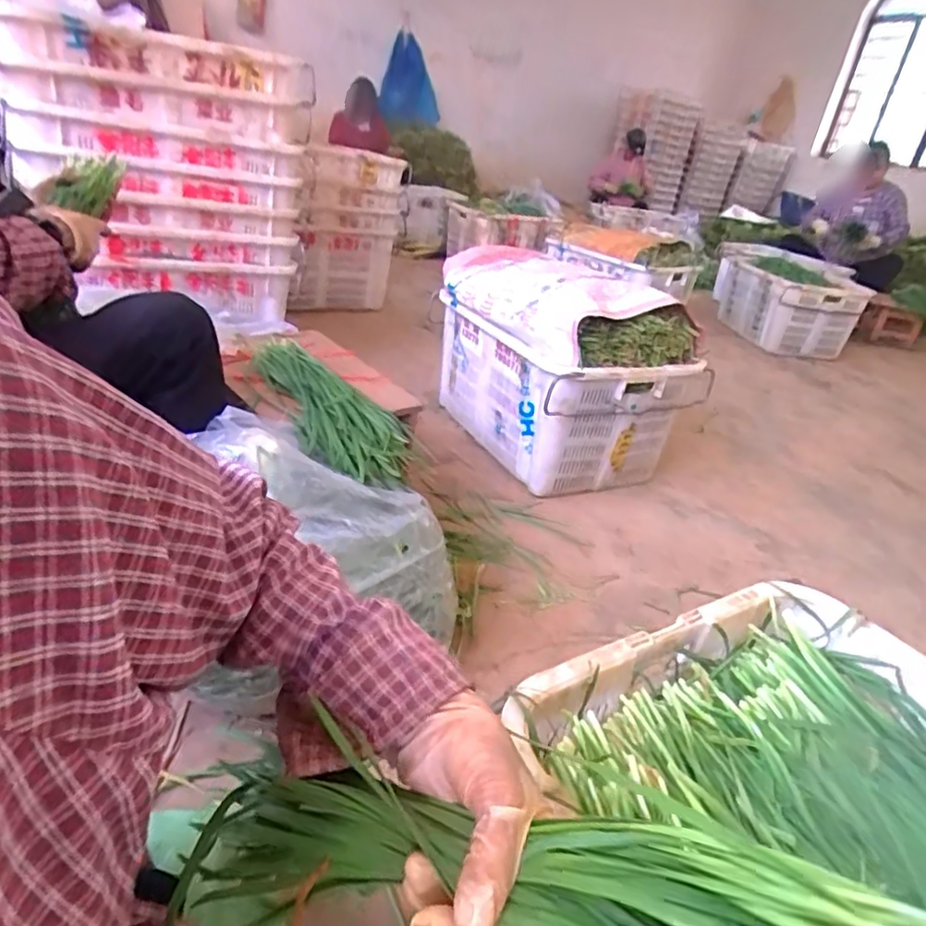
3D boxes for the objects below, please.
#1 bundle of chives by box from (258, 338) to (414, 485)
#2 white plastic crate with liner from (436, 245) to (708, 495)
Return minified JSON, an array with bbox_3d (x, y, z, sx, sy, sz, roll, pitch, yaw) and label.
[{"bbox_3d":[-0.279,-0.117,1.198,0.477,0.070,0.194,30,36,34],"label":"bundle of chives by box"},{"bbox_3d":[0.232,-0.269,1.657,0.371,0.496,0.618,-8,33,-26],"label":"white plastic crate with liner"}]

